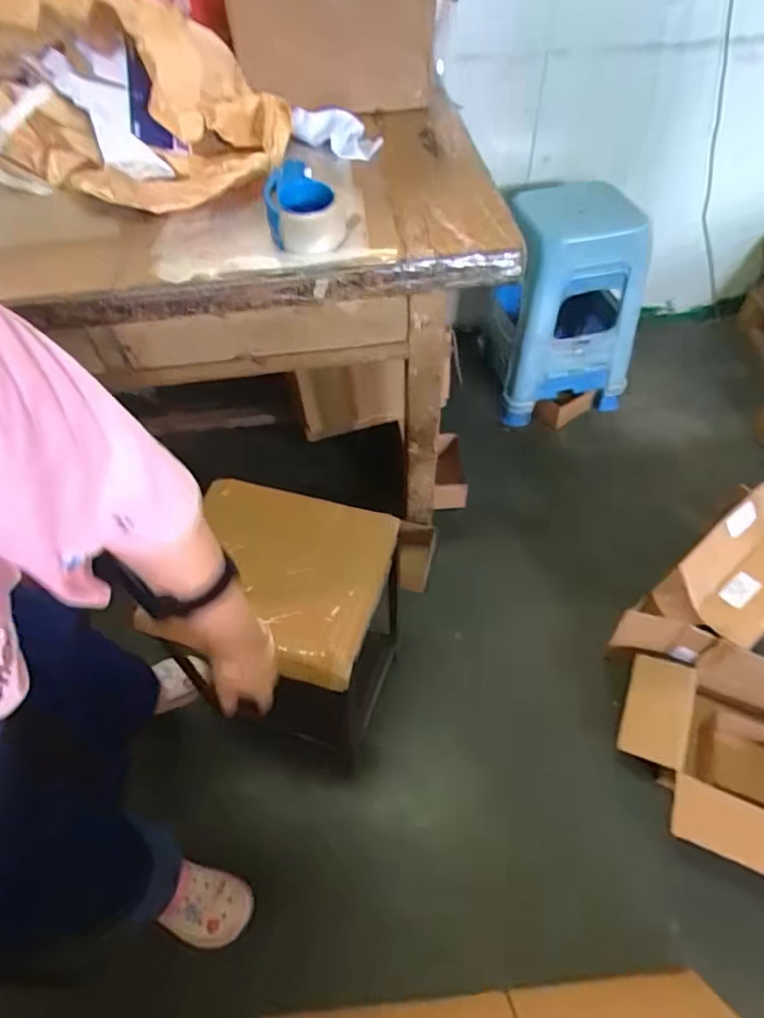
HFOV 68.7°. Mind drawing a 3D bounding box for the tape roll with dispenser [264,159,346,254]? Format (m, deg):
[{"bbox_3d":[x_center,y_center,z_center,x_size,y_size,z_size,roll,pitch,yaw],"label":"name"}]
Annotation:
[{"bbox_3d":[-0.110,-0.434,0.800,0.110,0.067,0.145,-6,54,-1],"label":"tape roll with dispenser"}]

